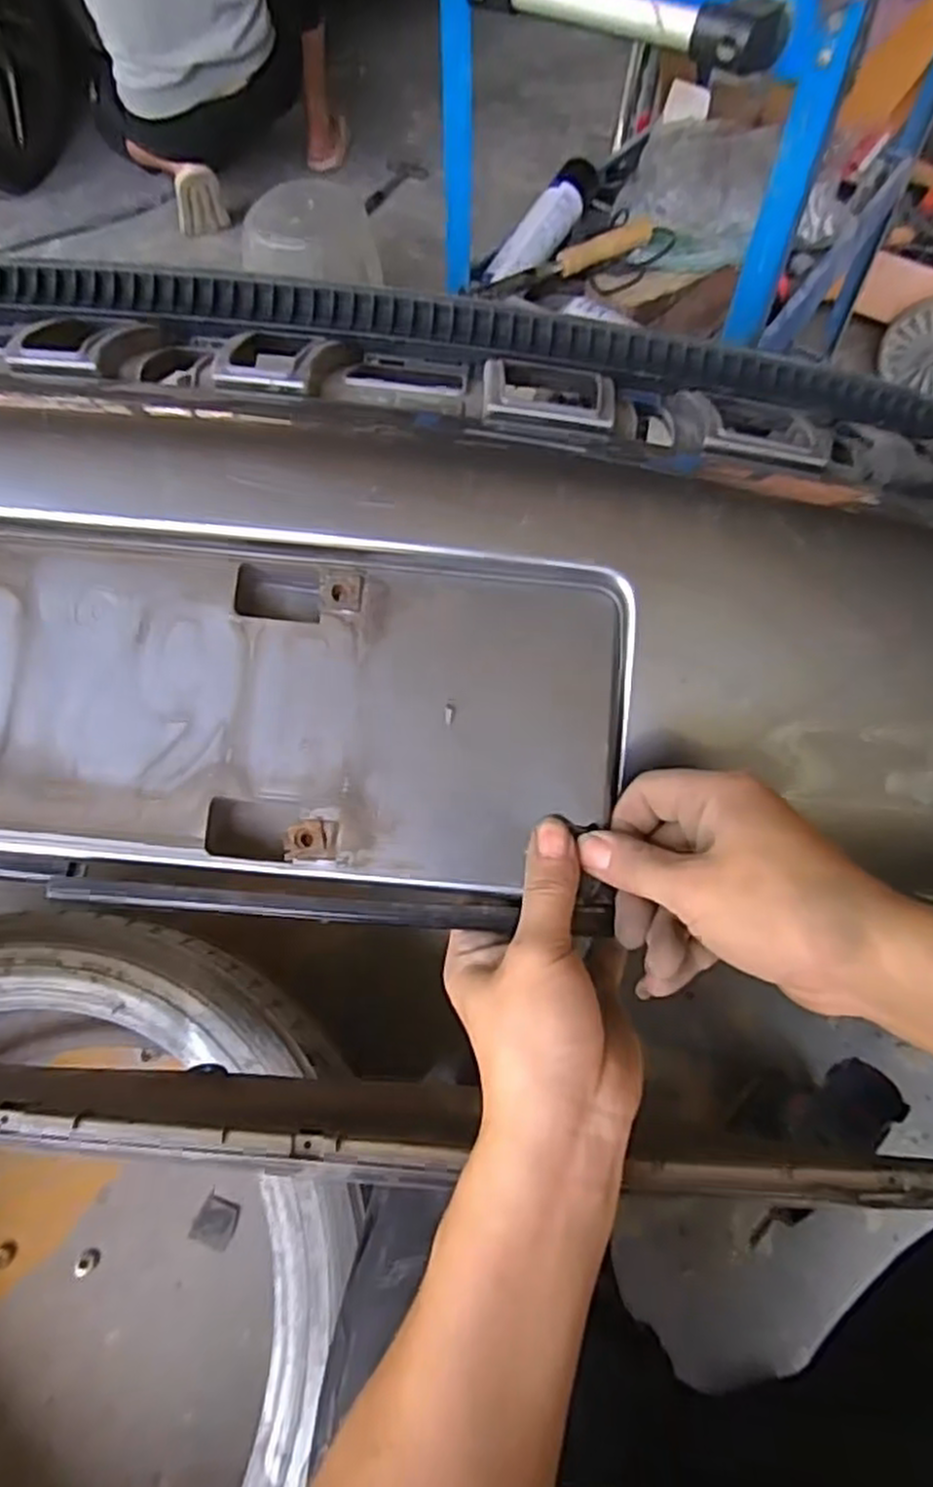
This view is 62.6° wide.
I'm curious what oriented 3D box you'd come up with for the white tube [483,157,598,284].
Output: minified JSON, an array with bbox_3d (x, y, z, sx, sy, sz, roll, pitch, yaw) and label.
[{"bbox_3d":[0.096,-0.639,0.950,0.050,0.042,0.231,33,79,18],"label":"white tube"}]

